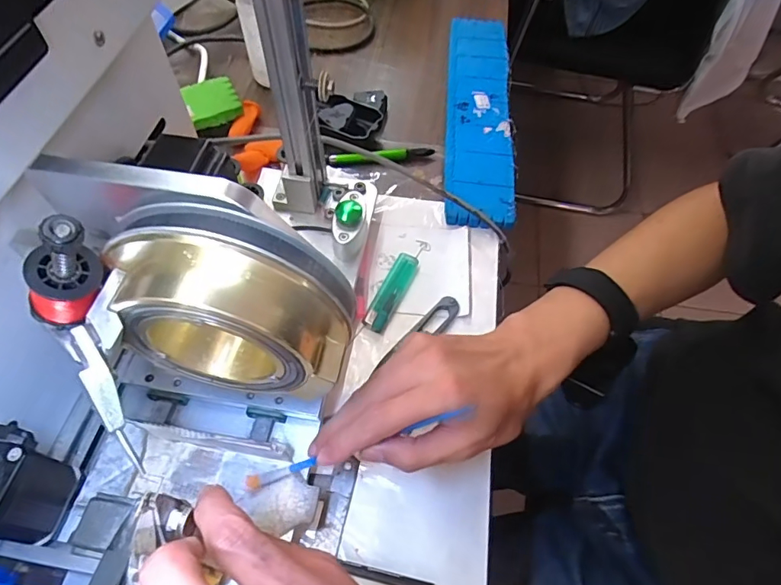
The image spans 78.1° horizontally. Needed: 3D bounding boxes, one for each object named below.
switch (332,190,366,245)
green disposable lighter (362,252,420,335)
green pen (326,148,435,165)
[{"bbox_3d":[-0.036,-0.062,0.422,0.026,0.031,0.055,3,58,0],"label":"switch"},{"bbox_3d":[0.001,-0.001,0.422,0.019,0.014,0.078,22,60,11],"label":"green disposable lighter"},{"bbox_3d":[-0.010,-0.147,0.515,0.115,0.015,0.015,-9,59,-8],"label":"green pen"}]

